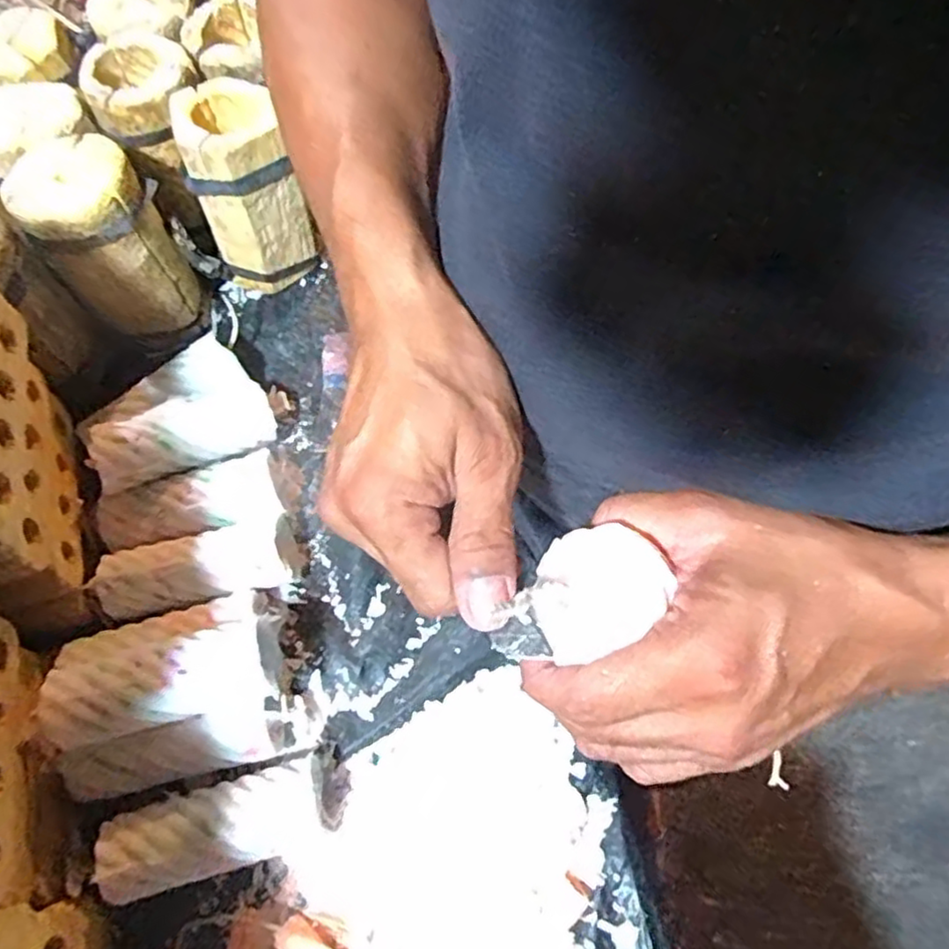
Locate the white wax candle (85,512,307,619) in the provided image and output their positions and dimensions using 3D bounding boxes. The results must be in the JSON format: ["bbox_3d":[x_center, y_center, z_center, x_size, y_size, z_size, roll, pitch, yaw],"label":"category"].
[{"bbox_3d":[-0.207,0.070,0.516,0.147,0.039,0.052,-12,65,-16],"label":"white wax candle"}]

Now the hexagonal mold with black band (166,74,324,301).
[{"bbox_3d":[-0.195,-0.247,0.595,0.090,0.148,0.094,-22,66,-7],"label":"hexagonal mold with black band"}]

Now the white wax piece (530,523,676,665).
[{"bbox_3d":[0.048,0.044,0.255,0.046,0.024,0.046,-9,70,24],"label":"white wax piece"}]

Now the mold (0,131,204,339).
[{"bbox_3d":[-0.304,-0.193,0.564,0.089,0.144,0.096,-1,65,2],"label":"mold"}]

